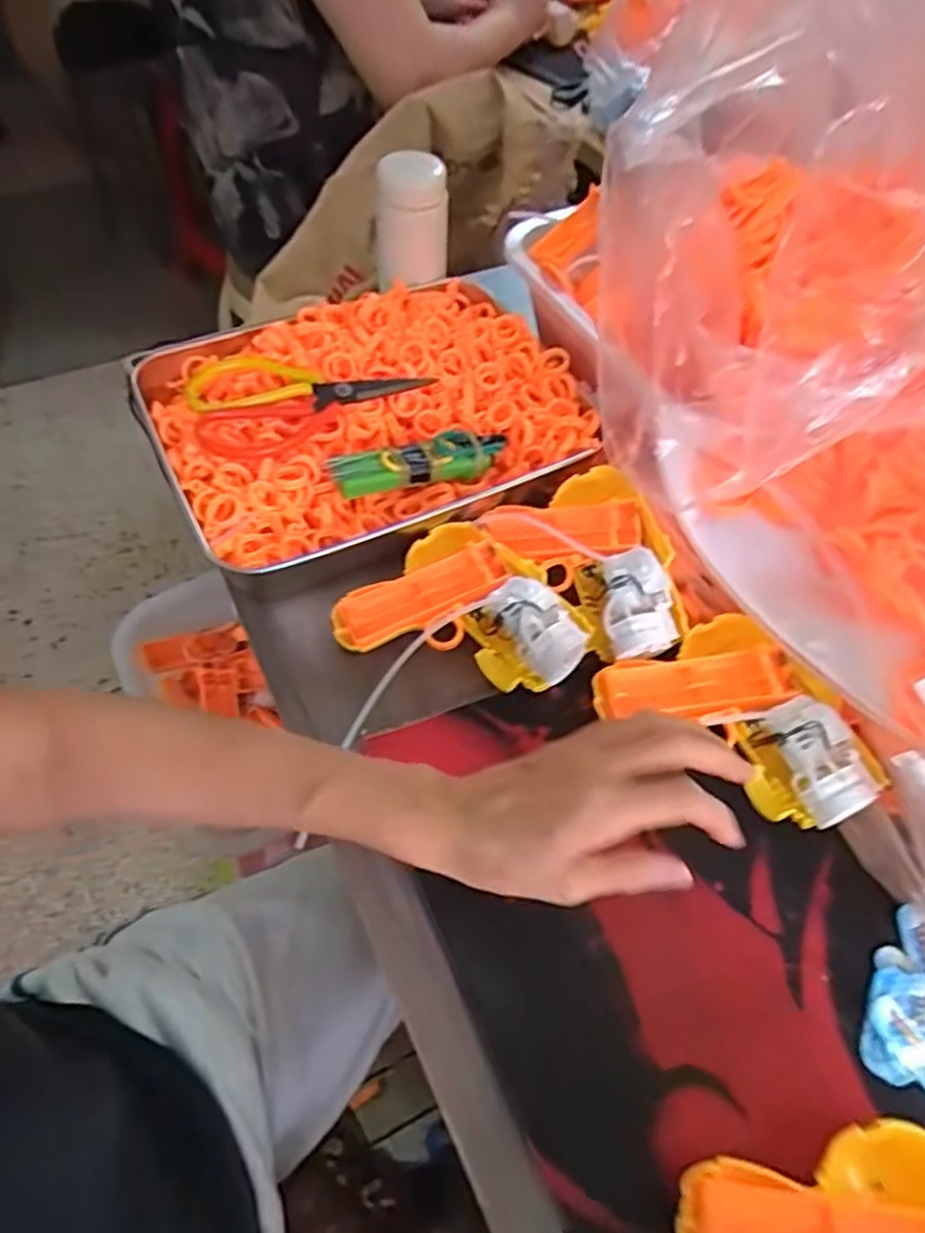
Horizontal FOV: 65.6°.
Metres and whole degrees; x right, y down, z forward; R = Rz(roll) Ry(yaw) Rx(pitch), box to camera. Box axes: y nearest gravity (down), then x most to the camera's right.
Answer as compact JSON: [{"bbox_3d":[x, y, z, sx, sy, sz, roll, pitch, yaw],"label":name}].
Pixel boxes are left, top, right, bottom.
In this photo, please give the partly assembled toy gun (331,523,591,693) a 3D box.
[{"bbox_3d":[-0.003,0.001,0.458,0.123,0.034,0.134,-31,62,-22],"label":"partly assembled toy gun"}]

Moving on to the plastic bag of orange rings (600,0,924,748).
[{"bbox_3d":[0.251,-0.167,0.414,0.327,0.232,0.372,-27,60,-19],"label":"plastic bag of orange rings"}]

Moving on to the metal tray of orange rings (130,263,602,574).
[{"bbox_3d":[-0.068,-0.164,0.541,0.312,0.047,0.250,-19,58,-15],"label":"metal tray of orange rings"}]

